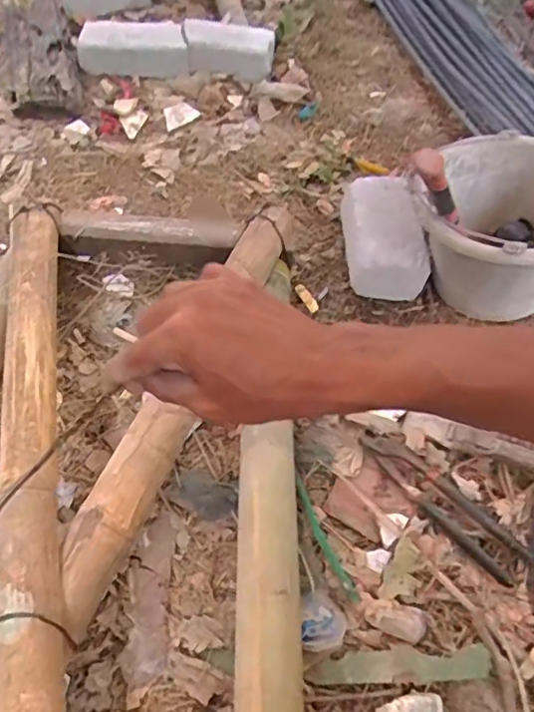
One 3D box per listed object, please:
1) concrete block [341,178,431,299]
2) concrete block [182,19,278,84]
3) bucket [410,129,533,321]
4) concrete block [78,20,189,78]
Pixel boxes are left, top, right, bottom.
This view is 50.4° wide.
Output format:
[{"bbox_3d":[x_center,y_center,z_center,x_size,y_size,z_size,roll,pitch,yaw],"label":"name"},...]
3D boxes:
[{"bbox_3d":[0.174,-0.186,0.863,0.105,0.086,0.212,2,53,0],"label":"concrete block"},{"bbox_3d":[-0.080,-0.646,1.192,0.185,0.065,0.127,6,53,2],"label":"concrete block"},{"bbox_3d":[0.318,-0.164,0.775,0.215,0.185,0.250,24,56,15],"label":"bucket"},{"bbox_3d":[-0.274,-0.633,1.171,0.223,0.085,0.084,1,53,-2],"label":"concrete block"}]

